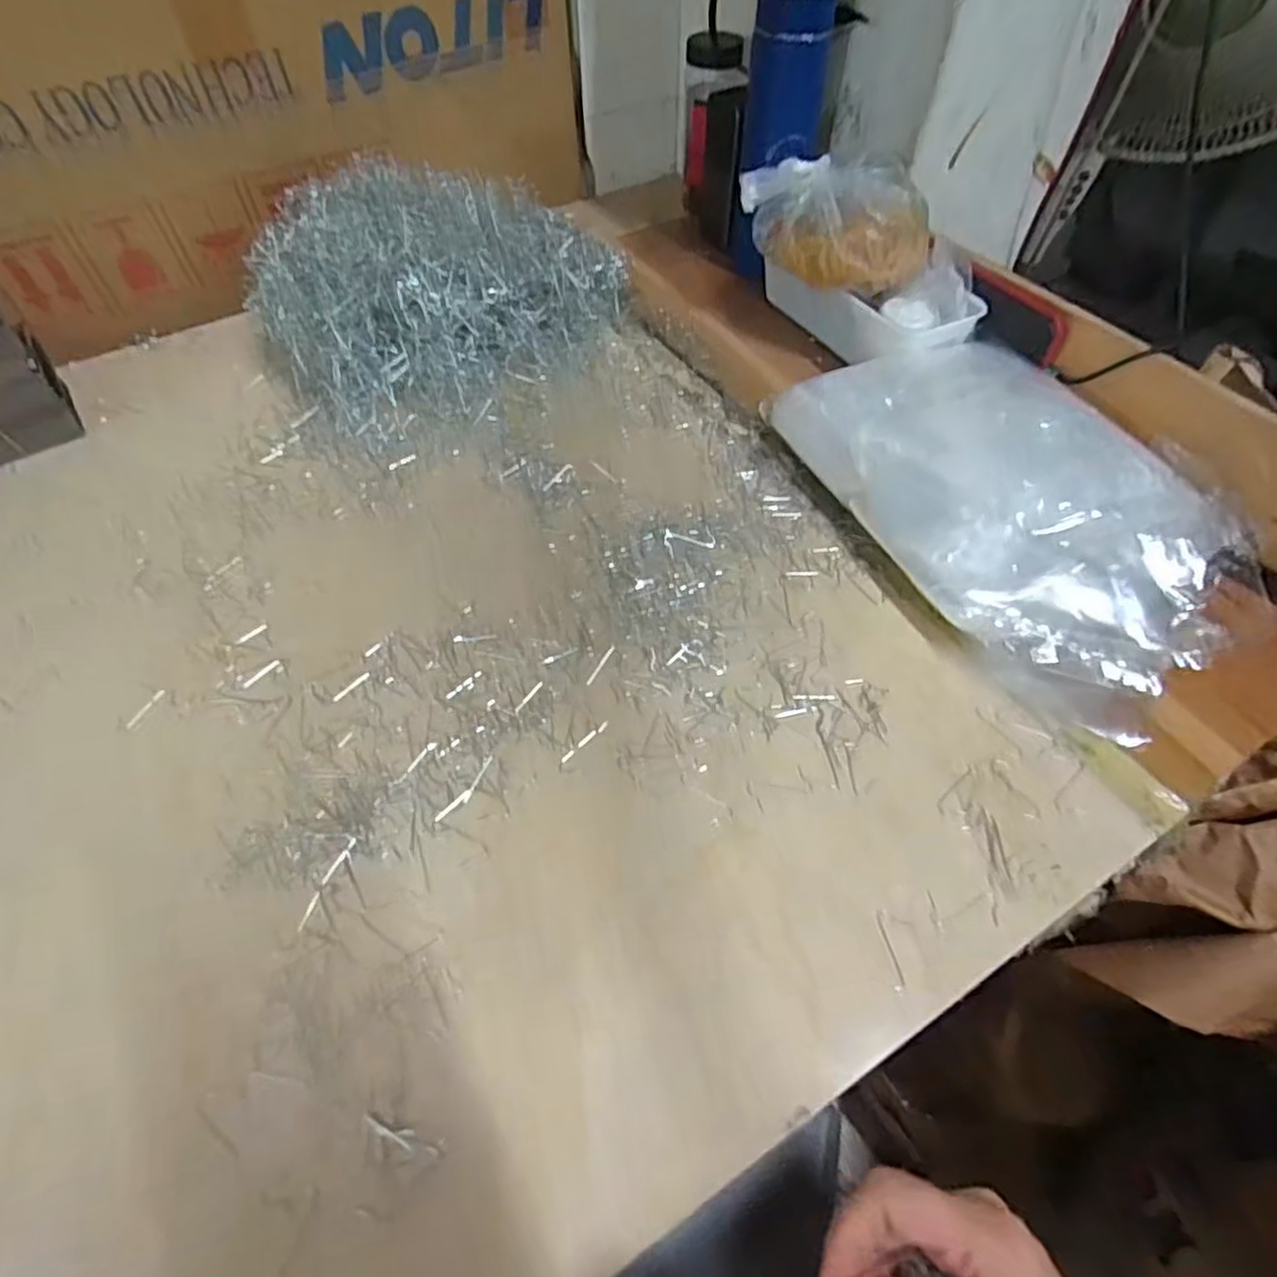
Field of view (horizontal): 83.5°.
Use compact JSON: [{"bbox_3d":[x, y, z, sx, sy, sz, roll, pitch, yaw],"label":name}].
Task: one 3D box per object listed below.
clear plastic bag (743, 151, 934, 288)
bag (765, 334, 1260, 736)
[{"bbox_3d":[0.160,-0.338,0.581,0.151,0.071,0.065,30,60,20],"label":"clear plastic bag"},{"bbox_3d":[0.262,-0.101,0.497,0.215,0.070,0.335,-16,56,-11],"label":"bag"}]

